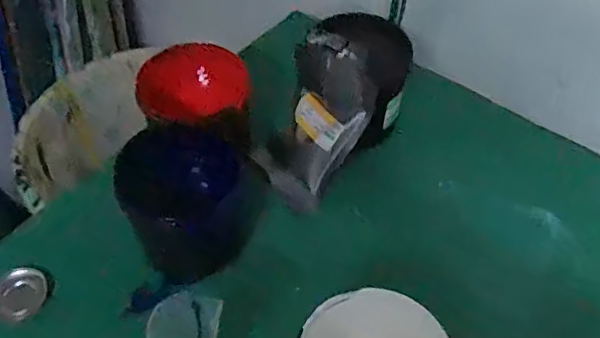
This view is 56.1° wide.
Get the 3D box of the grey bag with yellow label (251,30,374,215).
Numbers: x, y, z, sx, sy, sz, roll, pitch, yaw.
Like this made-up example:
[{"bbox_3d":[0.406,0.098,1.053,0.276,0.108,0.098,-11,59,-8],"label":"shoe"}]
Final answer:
[{"bbox_3d":[0.016,-0.055,0.635,0.104,0.189,0.051,28,23,20],"label":"grey bag with yellow label"}]

